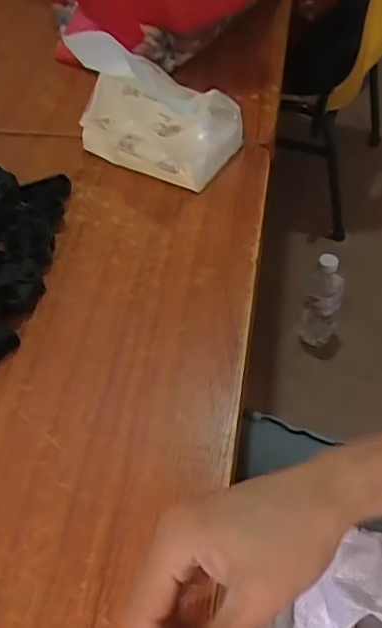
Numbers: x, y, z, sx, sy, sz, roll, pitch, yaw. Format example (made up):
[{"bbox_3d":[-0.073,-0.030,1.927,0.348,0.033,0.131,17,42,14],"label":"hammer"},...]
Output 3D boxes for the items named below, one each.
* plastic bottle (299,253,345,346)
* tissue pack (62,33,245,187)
[{"bbox_3d":[0.240,-0.032,1.060,0.069,0.212,0.065,12,54,15],"label":"plastic bottle"},{"bbox_3d":[-0.030,-0.193,0.519,0.125,0.117,0.089,28,59,23],"label":"tissue pack"}]

